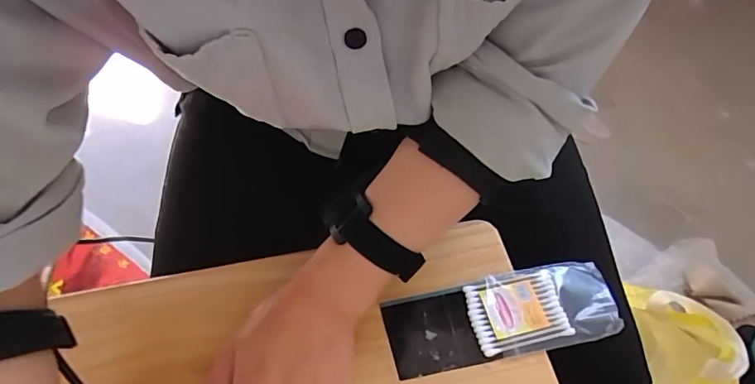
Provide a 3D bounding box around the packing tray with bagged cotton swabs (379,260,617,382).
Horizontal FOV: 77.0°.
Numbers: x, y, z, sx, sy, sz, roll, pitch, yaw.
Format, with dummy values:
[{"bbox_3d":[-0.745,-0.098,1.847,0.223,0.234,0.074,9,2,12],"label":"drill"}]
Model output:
[{"bbox_3d":[0.097,0.096,0.370,0.178,0.011,0.062,-10,57,-8],"label":"packing tray with bagged cotton swabs"}]

